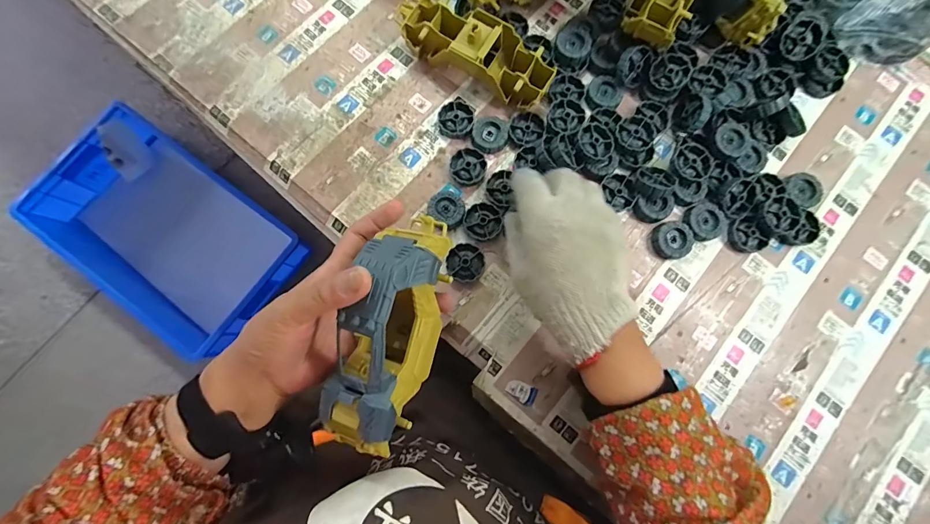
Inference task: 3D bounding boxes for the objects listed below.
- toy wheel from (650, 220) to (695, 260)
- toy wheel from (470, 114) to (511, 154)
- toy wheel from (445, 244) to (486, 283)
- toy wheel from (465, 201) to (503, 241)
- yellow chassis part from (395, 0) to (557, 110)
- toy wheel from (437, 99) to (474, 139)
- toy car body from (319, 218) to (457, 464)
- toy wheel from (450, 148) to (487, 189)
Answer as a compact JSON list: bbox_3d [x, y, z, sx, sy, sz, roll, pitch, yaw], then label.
[{"bbox_3d":[0.211,-0.023,0.401,0.038,0.014,0.037,0,79,-1],"label":"toy wheel"},{"bbox_3d":[0.026,-0.135,0.420,0.038,0.014,0.039,0,79,-1],"label":"toy wheel"},{"bbox_3d":[0.000,0.002,0.396,0.038,0.011,0.036,0,79,-1],"label":"toy wheel"},{"bbox_3d":[0.019,-0.040,0.402,0.037,0.012,0.037,0,79,-1],"label":"toy wheel"},{"bbox_3d":[0.009,-0.226,0.422,0.179,0.053,0.061,34,80,6],"label":"yellow chassis part"},{"bbox_3d":[-0.010,-0.153,0.425,0.039,0.013,0.039,0,79,-1],"label":"toy wheel"},{"bbox_3d":[-0.052,0.047,0.284,0.063,0.063,0.168,15,83,2],"label":"toy car body"},{"bbox_3d":[0.003,-0.099,0.414,0.038,0.011,0.038,0,79,-1],"label":"toy wheel"}]

